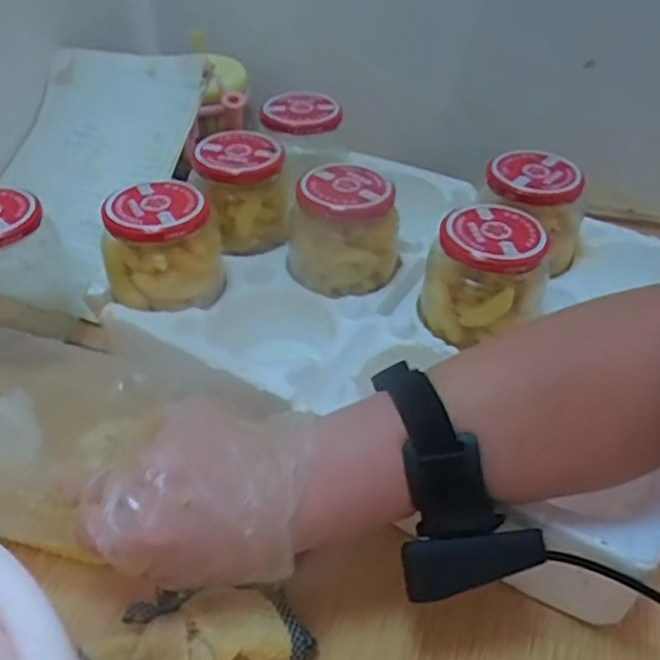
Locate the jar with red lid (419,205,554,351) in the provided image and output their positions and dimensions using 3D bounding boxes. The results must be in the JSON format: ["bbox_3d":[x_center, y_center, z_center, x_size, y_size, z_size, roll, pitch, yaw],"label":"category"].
[{"bbox_3d":[0.107,-0.038,0.468,0.081,0.072,0.075,4,43,-4],"label":"jar with red lid"}]

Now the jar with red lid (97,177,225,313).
[{"bbox_3d":[-0.120,-0.061,0.483,0.080,0.067,0.075,4,43,-4],"label":"jar with red lid"}]

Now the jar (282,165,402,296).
[{"bbox_3d":[0.012,-0.076,0.506,0.074,0.069,0.074,4,43,-4],"label":"jar"}]

